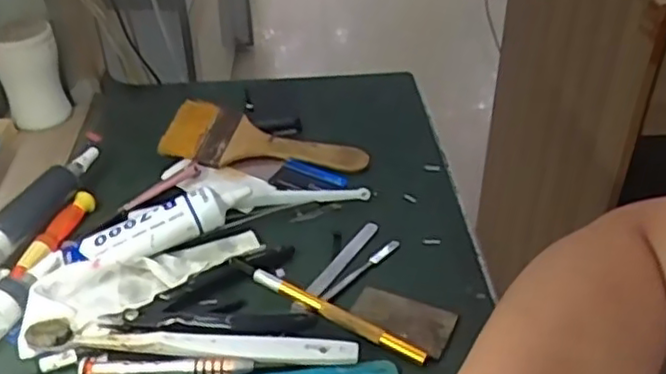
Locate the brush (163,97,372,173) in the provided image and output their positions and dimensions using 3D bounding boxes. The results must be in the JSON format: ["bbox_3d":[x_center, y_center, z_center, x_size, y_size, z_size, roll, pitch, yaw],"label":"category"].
[{"bbox_3d":[-0.054,-0.036,0.537,0.163,0.021,0.053,11,37,16],"label":"brush"}]

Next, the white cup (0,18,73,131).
[{"bbox_3d":[-0.261,-0.098,0.581,0.053,0.080,0.047,-17,39,-22],"label":"white cup"}]

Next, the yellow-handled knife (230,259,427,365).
[{"bbox_3d":[-0.006,0.072,0.399,0.132,0.013,0.008,20,41,26],"label":"yellow-handled knife"}]

